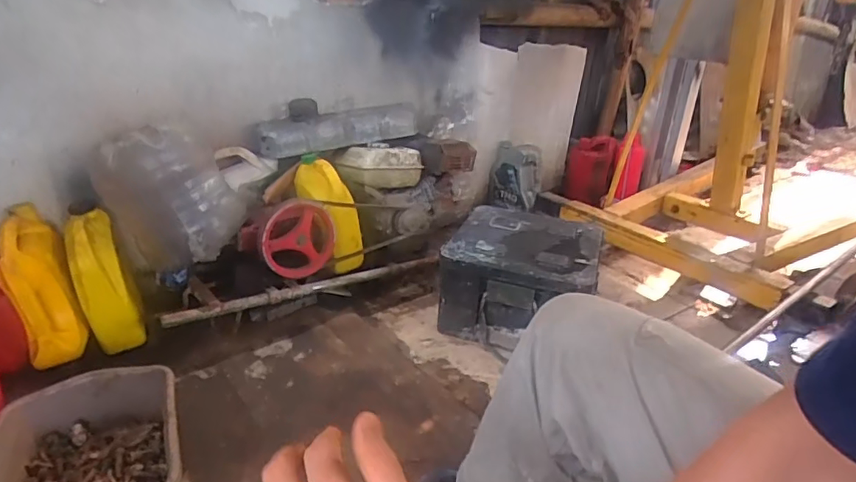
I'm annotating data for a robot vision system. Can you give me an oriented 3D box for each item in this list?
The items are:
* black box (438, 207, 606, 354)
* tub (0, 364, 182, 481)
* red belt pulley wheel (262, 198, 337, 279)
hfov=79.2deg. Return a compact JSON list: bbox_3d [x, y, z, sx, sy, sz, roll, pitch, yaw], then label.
[{"bbox_3d":[0.251,0.100,1.387,0.353,0.232,0.374,10,25,16],"label":"black box"},{"bbox_3d":[-0.534,0.366,0.821,0.261,0.120,0.345,-10,27,-25],"label":"tub"},{"bbox_3d":[-0.310,-0.005,1.259,0.189,0.182,0.026,-18,31,-37],"label":"red belt pulley wheel"}]

